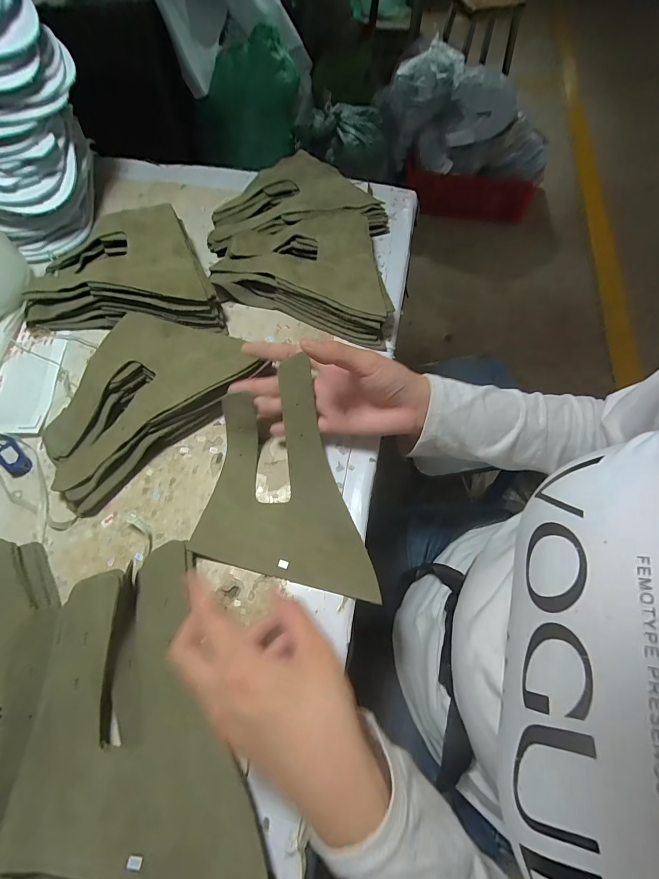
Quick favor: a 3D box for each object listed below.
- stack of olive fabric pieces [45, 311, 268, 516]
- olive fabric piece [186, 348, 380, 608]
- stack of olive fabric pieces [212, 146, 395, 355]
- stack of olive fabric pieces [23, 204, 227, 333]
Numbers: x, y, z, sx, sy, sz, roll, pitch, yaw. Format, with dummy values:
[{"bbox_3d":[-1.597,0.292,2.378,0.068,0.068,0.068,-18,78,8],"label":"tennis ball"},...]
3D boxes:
[{"bbox_3d":[-0.185,-0.046,0.357,0.140,0.033,0.194,41,71,18],"label":"stack of olive fabric pieces"},{"bbox_3d":[-0.051,0.045,0.319,0.128,0.033,0.192,-18,81,3],"label":"olive fabric piece"},{"bbox_3d":[-0.039,-0.245,0.455,0.212,0.042,0.289,3,64,2],"label":"stack of olive fabric pieces"},{"bbox_3d":[-0.217,-0.193,0.419,0.213,0.053,0.143,3,64,2],"label":"stack of olive fabric pieces"}]

